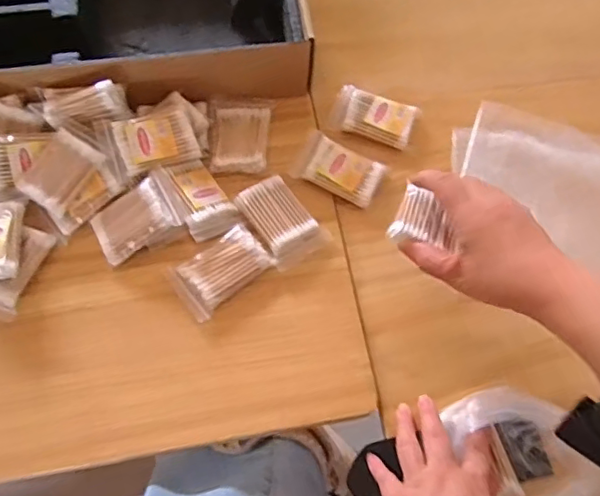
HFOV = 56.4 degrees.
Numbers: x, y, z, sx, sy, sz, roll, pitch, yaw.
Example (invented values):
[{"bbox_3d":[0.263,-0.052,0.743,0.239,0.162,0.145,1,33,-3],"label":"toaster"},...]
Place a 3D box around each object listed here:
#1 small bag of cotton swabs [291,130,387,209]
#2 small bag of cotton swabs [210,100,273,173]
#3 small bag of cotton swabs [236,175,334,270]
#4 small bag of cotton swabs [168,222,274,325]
[{"bbox_3d":[0.041,-0.083,0.588,0.088,0.013,0.061,29,67,10],"label":"small bag of cotton swabs"},{"bbox_3d":[-0.065,-0.122,0.594,0.062,0.012,0.091,1,66,-2],"label":"small bag of cotton swabs"},{"bbox_3d":[-0.017,-0.027,0.553,0.058,0.016,0.088,-30,71,-15],"label":"small bag of cotton swabs"},{"bbox_3d":[-0.073,0.021,0.528,0.089,0.021,0.057,-32,71,-16],"label":"small bag of cotton swabs"}]

